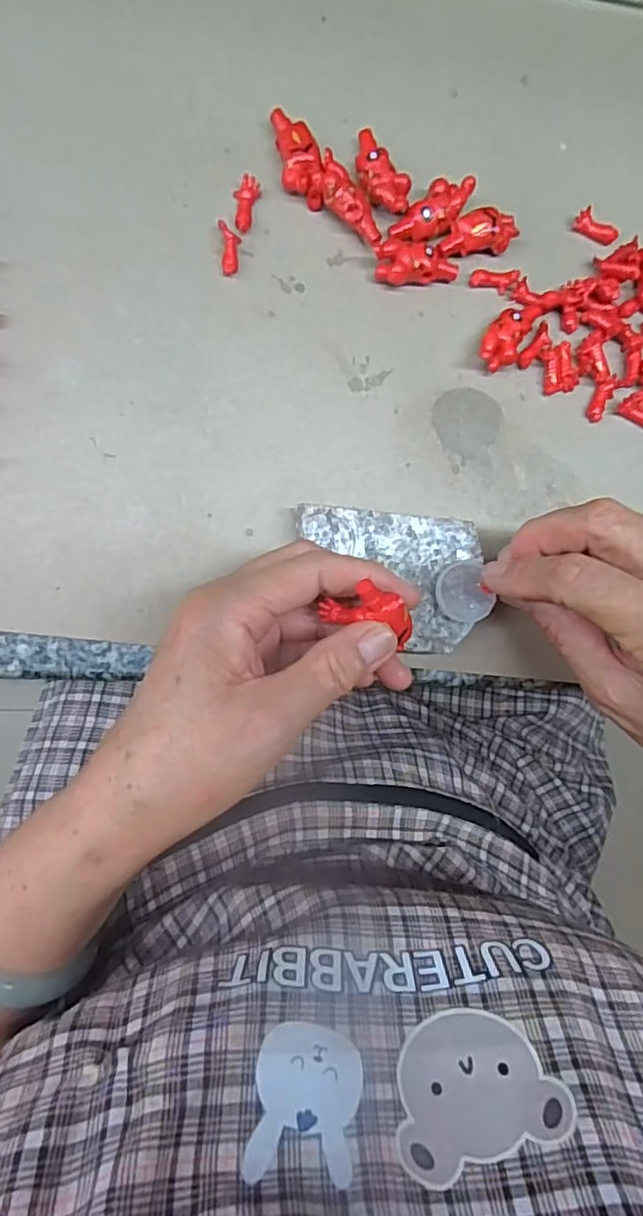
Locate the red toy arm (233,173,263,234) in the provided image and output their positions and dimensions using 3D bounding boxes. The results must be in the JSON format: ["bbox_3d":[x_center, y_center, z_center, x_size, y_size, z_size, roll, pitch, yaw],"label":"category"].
[{"bbox_3d":[-0.034,-0.184,0.278,0.012,0.007,0.023,3,87,-7],"label":"red toy arm"}]

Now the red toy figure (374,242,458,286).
[{"bbox_3d":[0.044,-0.162,0.286,0.038,0.014,0.017,-13,89,-8],"label":"red toy figure"}]

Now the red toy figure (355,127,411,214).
[{"bbox_3d":[0.026,-0.203,0.286,0.019,0.012,0.041,-36,92,-7],"label":"red toy figure"}]

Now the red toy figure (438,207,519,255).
[{"bbox_3d":[0.074,-0.178,0.290,0.039,0.014,0.016,-10,89,-7],"label":"red toy figure"}]

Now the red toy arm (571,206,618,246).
[{"bbox_3d":[0.137,-0.189,0.303,0.022,0.008,0.009,23,85,-6],"label":"red toy arm"}]

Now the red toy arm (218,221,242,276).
[{"bbox_3d":[-0.041,-0.163,0.277,0.010,0.006,0.022,-6,88,-7],"label":"red toy arm"}]

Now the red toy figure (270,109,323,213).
[{"bbox_3d":[-0.010,-0.207,0.279,0.018,0.015,0.042,-10,89,-7],"label":"red toy figure"}]

